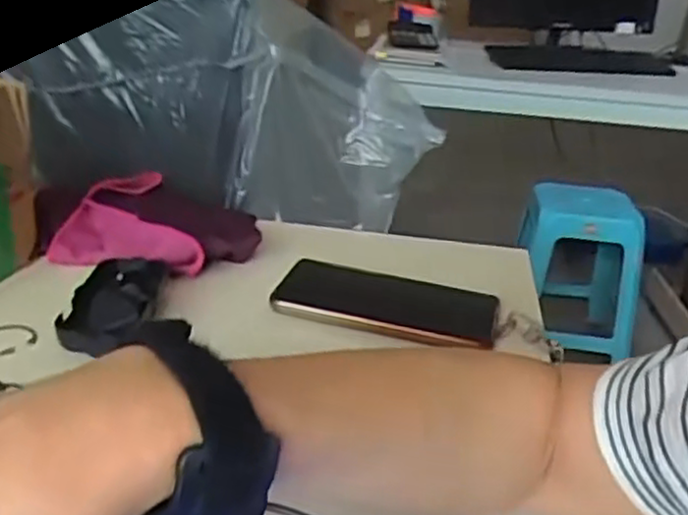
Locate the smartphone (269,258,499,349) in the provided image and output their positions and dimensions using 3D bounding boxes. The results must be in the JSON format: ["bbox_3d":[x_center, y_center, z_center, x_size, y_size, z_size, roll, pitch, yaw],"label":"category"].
[{"bbox_3d":[0.031,0.033,0.545,0.163,0.012,0.077,11,32,14],"label":"smartphone"}]

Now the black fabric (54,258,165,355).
[{"bbox_3d":[-0.160,0.032,0.505,0.053,0.026,0.130,4,26,-2],"label":"black fabric"}]

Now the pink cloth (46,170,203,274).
[{"bbox_3d":[-0.199,-0.033,0.627,0.110,0.033,0.183,-5,25,-25],"label":"pink cloth"}]

